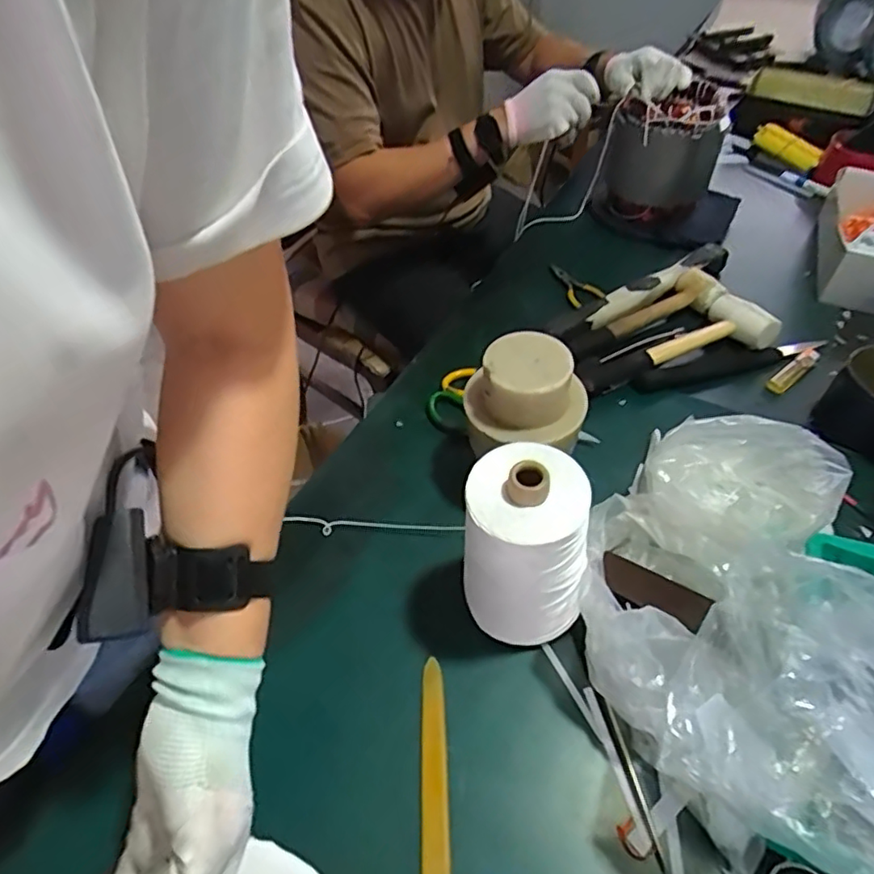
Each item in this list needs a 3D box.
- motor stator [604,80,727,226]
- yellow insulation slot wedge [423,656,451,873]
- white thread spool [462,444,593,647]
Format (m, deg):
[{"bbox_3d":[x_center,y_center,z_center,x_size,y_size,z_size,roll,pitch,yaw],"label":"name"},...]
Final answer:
[{"bbox_3d":[0.333,-0.421,0.898,0.140,0.145,0.146,19,52,18],"label":"motor stator"},{"bbox_3d":[-0.001,0.252,0.461,0.019,0.010,0.163,-2,48,1],"label":"yellow insulation slot wedge"},{"bbox_3d":[0.069,0.092,0.489,0.093,0.172,0.093,-1,48,1],"label":"white thread spool"}]

